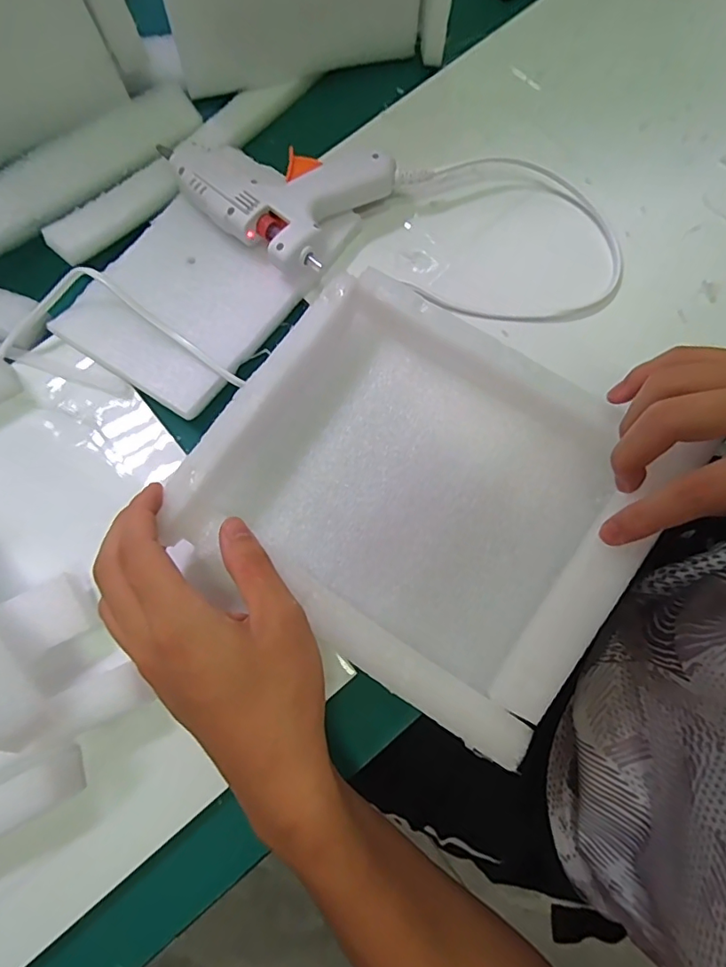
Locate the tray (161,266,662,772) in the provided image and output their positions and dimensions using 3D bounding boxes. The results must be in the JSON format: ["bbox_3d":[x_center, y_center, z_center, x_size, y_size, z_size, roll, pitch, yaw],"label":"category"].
[{"bbox_3d":[0.030,0.004,0.274,0.208,0.042,0.181,32,77,9],"label":"tray"}]

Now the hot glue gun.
[{"bbox_3d":[-0.057,-0.203,0.347,0.124,0.031,0.105,38,78,10],"label":"hot glue gun"}]

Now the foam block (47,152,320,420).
[{"bbox_3d":[-0.117,-0.124,0.339,0.122,0.014,0.134,33,77,9],"label":"foam block"}]

